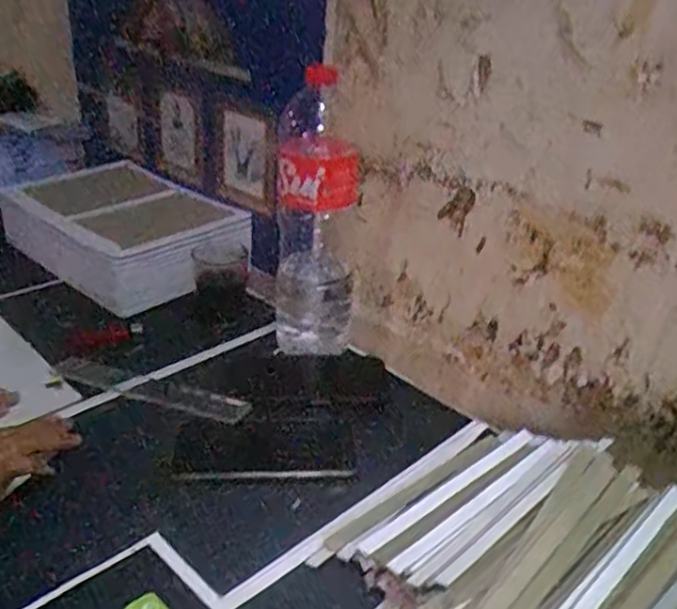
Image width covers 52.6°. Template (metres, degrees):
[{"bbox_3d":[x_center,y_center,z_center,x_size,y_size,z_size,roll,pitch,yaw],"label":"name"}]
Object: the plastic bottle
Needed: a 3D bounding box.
[{"bbox_3d":[-0.023,-0.086,0.746,0.085,0.288,0.086,1,29,-2],"label":"plastic bottle"}]

